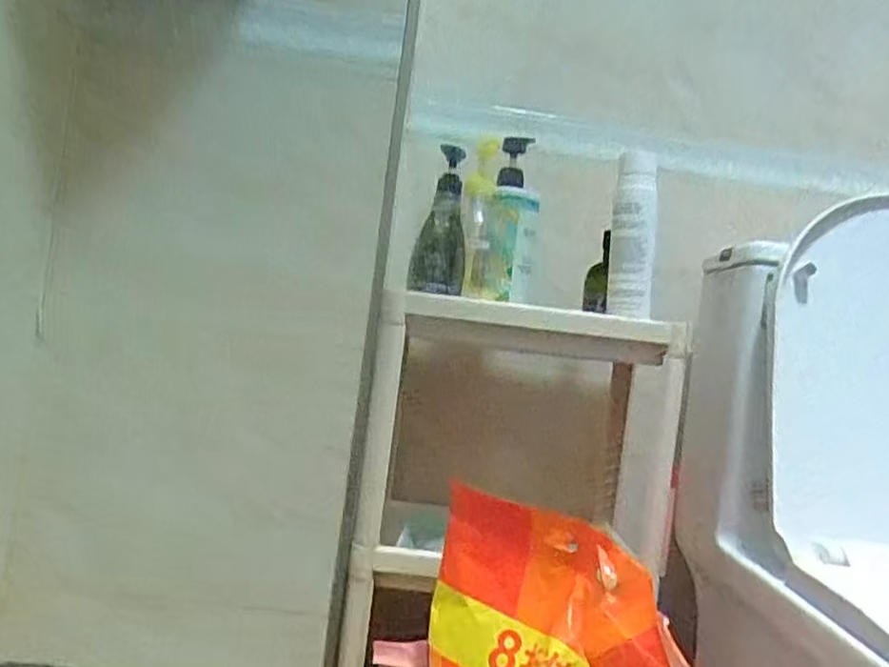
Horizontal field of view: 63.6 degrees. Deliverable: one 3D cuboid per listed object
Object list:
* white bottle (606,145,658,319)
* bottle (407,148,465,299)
[{"bbox_3d":[0.222,-0.119,0.835,0.053,0.191,0.047,7,0,13],"label":"white bottle"},{"bbox_3d":[-0.001,-0.129,0.816,0.062,0.164,0.053,8,0,-3],"label":"bottle"}]

